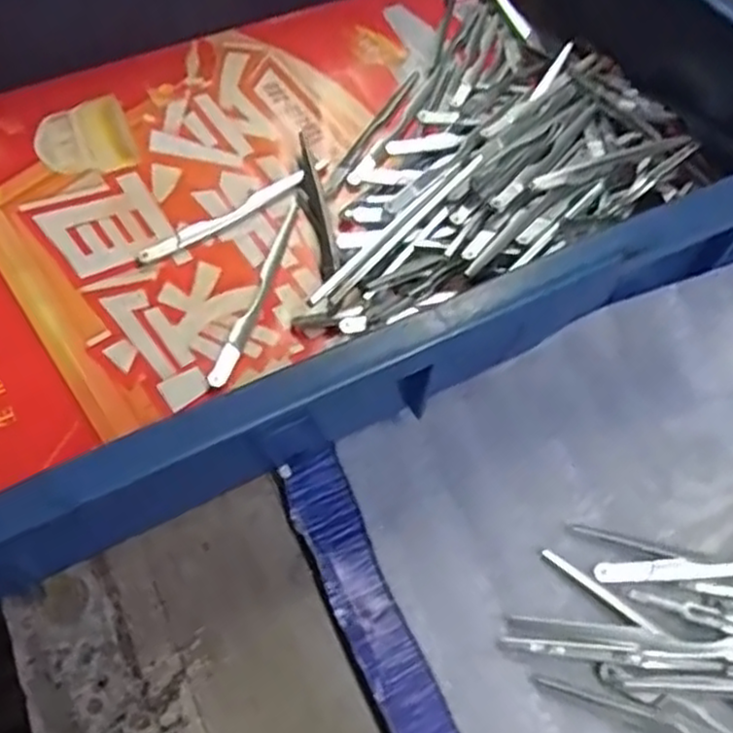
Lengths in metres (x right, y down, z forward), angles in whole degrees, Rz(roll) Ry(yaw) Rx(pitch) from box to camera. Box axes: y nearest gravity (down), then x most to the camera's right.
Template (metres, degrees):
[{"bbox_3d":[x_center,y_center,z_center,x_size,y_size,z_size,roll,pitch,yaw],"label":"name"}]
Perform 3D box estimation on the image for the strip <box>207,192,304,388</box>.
[{"bbox_3d":[-0.045,-0.037,0.329,0.008,0.004,0.109,15,59,7],"label":"strip"}]

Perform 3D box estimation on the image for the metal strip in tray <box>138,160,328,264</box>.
[{"bbox_3d":[-0.059,-0.073,0.349,0.101,0.006,0.010,-32,65,-20],"label":"metal strip in tray"}]

